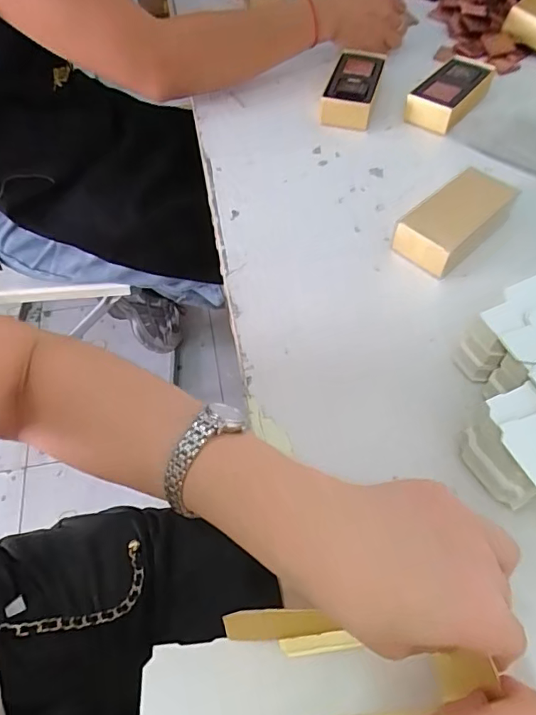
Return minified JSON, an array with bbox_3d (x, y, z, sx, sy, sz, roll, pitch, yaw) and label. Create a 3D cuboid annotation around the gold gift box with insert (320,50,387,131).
[{"bbox_3d":[0.098,-0.308,0.577,0.054,0.037,0.112,14,57,9],"label":"gold gift box with insert"}]

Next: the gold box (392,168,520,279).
[{"bbox_3d":[0.171,-0.128,0.455,0.116,0.035,0.061,-38,64,-22],"label":"gold box"}]

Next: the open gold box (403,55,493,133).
[{"bbox_3d":[0.215,-0.310,0.578,0.060,0.033,0.124,31,62,19],"label":"open gold box"}]

